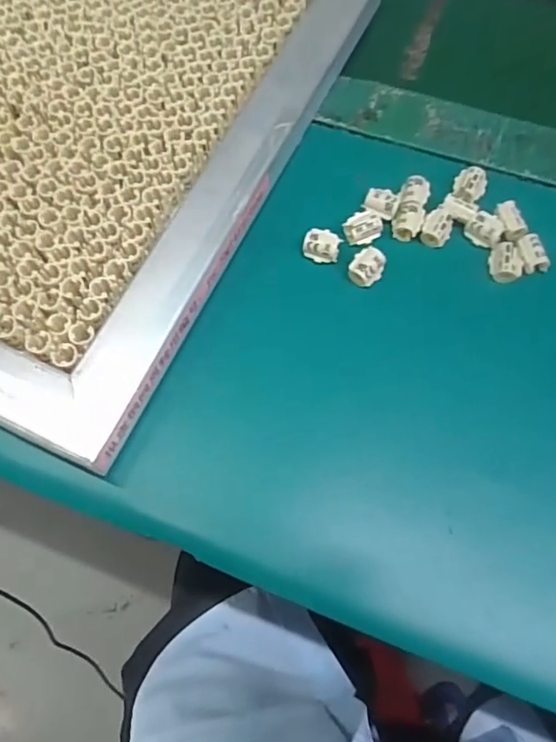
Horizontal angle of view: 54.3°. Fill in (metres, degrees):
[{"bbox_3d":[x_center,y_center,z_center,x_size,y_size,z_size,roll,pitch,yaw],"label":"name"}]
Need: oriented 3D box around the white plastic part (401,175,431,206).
[{"bbox_3d":[0.091,-0.117,0.364,0.017,0.016,0.023,20,71,9],"label":"white plastic part"}]

